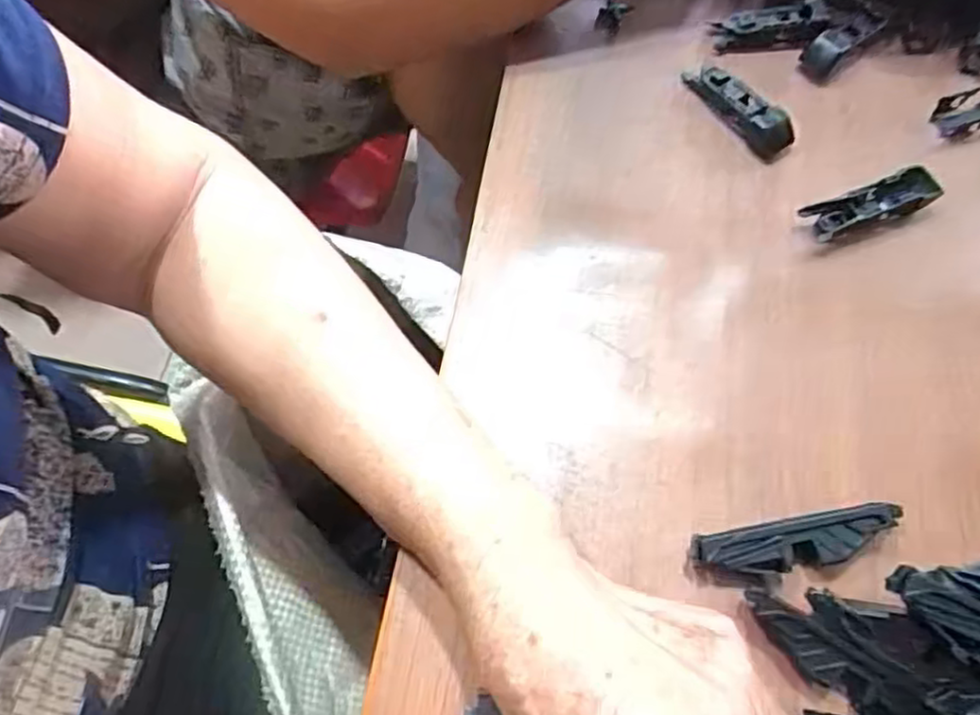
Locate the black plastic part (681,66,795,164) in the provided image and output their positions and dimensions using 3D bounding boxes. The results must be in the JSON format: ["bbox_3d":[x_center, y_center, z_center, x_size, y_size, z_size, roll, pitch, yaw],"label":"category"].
[{"bbox_3d":[0.128,-0.130,0.364,0.021,0.013,0.067,-34,67,-12],"label":"black plastic part"}]

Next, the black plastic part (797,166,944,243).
[{"bbox_3d":[0.183,-0.073,0.339,0.063,0.015,0.017,-19,65,-6],"label":"black plastic part"}]

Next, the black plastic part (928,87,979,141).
[{"bbox_3d":[0.254,-0.129,0.366,0.044,0.008,0.023,-20,65,-6],"label":"black plastic part"}]

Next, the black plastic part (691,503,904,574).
[{"bbox_3d":[0.120,0.072,0.270,0.080,0.017,0.018,-10,64,-1],"label":"black plastic part"}]

